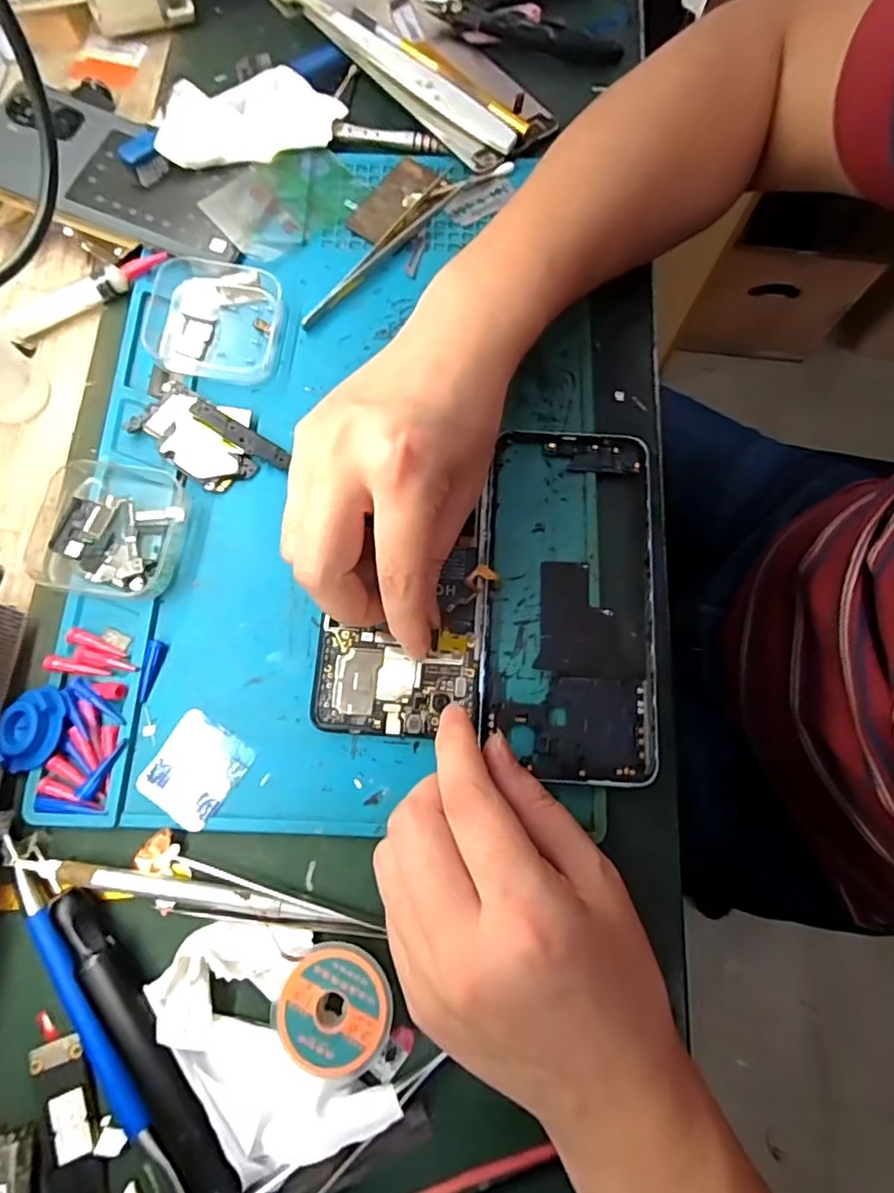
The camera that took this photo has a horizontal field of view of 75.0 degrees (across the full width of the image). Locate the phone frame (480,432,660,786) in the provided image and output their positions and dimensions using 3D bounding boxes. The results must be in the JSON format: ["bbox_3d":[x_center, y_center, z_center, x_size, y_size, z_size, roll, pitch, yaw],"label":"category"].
[{"bbox_3d":[0.057,-0.001,0.272,0.079,0.010,0.165,5,75,0],"label":"phone frame"}]

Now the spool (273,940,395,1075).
[{"bbox_3d":[-0.043,0.159,0.225,0.043,0.008,0.043,0,75,-1],"label":"spool"}]

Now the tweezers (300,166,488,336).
[{"bbox_3d":[-0.033,-0.199,0.326,0.015,0.007,0.141,41,78,9],"label":"tweezers"}]

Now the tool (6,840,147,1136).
[{"bbox_3d":[-0.148,0.151,0.225,0.015,0.007,0.130,-35,79,-10],"label":"tool"}]

